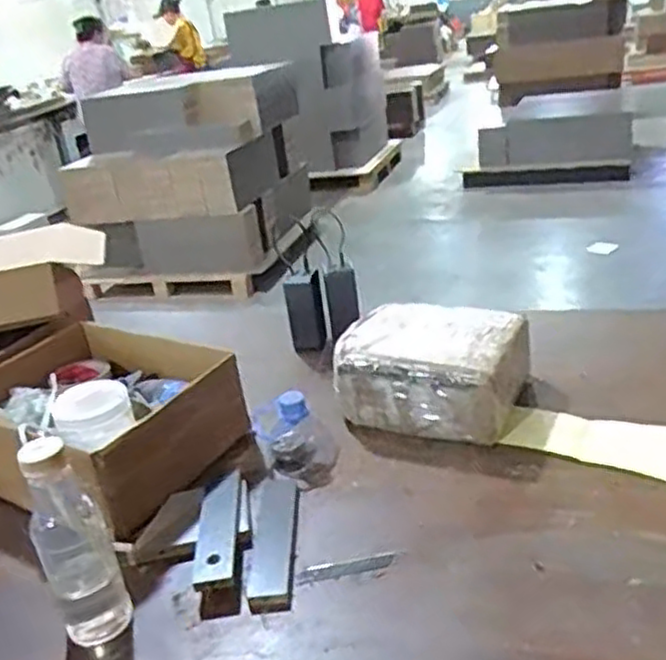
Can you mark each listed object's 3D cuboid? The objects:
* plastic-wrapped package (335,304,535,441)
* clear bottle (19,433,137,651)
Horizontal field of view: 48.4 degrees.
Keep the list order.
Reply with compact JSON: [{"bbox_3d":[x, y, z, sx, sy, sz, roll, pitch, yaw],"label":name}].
[{"bbox_3d":[0.129,0.055,1.006,0.242,0.098,0.183,2,28,21],"label":"plastic-wrapped package"},{"bbox_3d":[-0.239,0.194,0.680,0.061,0.203,0.050,-21,27,-26],"label":"clear bottle"}]

